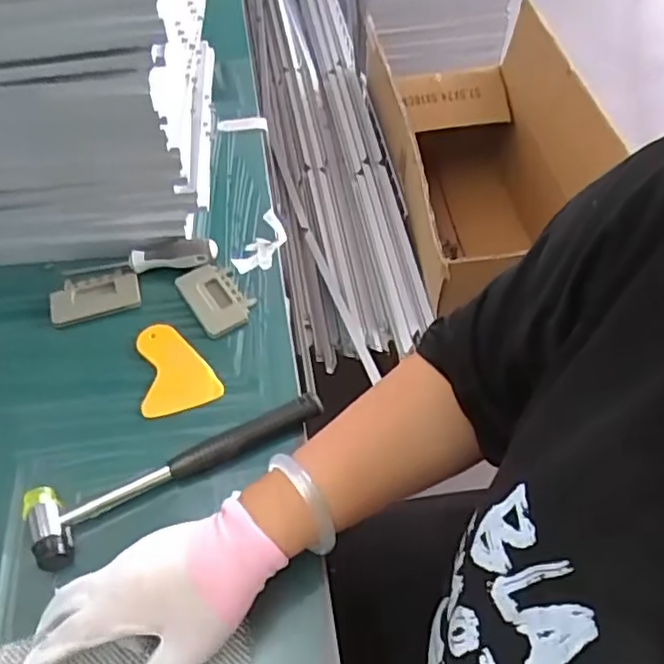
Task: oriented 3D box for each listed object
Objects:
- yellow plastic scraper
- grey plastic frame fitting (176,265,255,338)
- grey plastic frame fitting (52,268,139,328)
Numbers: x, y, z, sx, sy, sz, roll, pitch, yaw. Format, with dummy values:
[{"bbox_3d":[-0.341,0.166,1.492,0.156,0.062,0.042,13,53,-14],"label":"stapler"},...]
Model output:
[{"bbox_3d":[-0.144,0.030,0.592,0.067,0.008,0.097,-11,51,-13],"label":"yellow plastic scraper"},{"bbox_3d":[-0.114,-0.035,0.630,0.055,0.010,0.087,-27,57,-21],"label":"grey plastic frame fitting"},{"bbox_3d":[-0.238,-0.037,0.640,0.085,0.006,0.059,-15,54,-7],"label":"grey plastic frame fitting"}]

